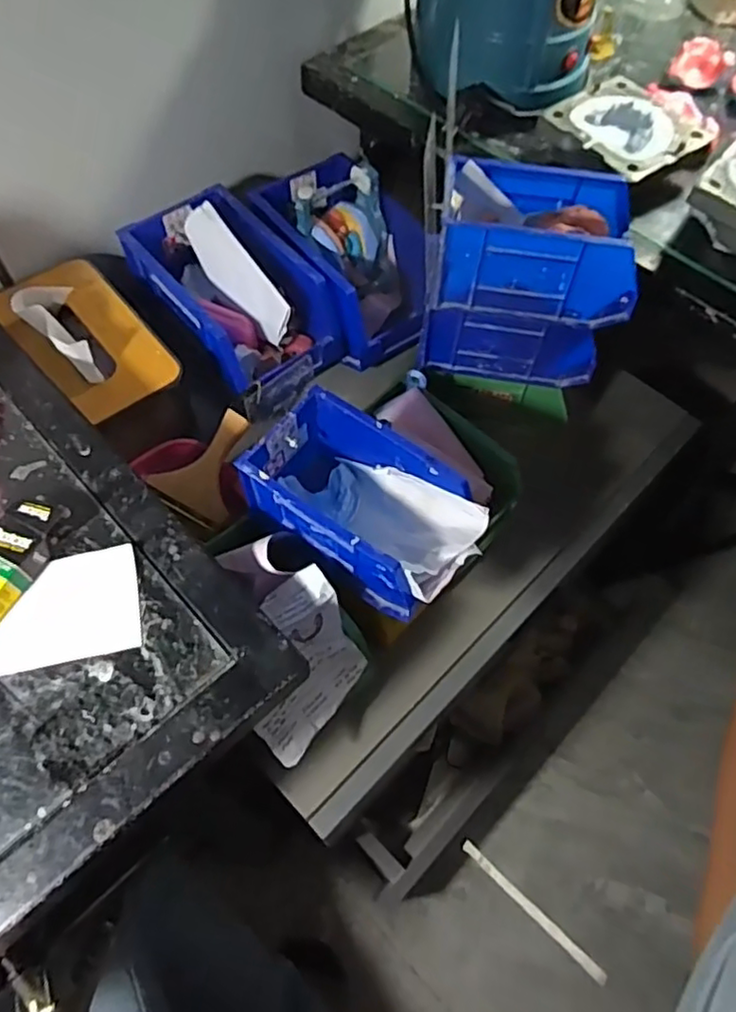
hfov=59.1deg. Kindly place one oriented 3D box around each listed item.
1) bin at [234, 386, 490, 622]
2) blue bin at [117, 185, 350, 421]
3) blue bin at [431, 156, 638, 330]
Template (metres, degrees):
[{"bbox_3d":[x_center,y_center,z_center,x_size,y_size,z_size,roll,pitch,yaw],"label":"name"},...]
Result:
[{"bbox_3d":[-0.002,0.002,0.525,0.177,0.079,0.101,34,65,15],"label":"bin"},{"bbox_3d":[-0.147,-0.233,0.710,0.137,0.097,0.226,-36,68,-19],"label":"blue bin"},{"bbox_3d":[0.147,-0.229,0.561,0.164,0.077,0.106,9,61,3],"label":"blue bin"}]

